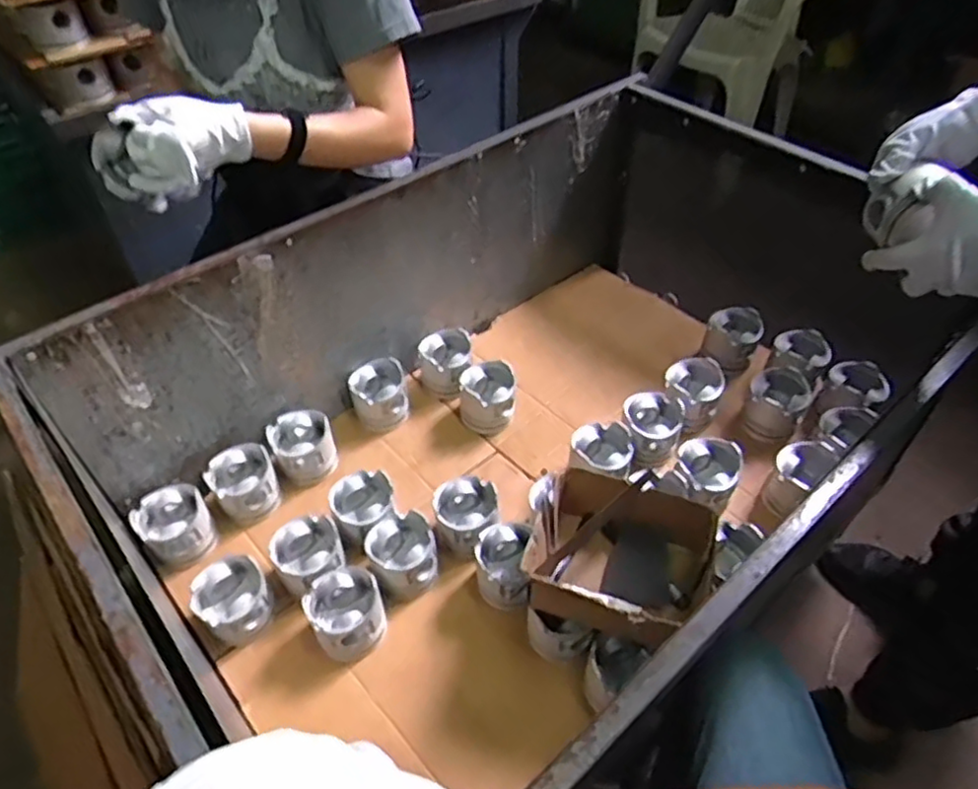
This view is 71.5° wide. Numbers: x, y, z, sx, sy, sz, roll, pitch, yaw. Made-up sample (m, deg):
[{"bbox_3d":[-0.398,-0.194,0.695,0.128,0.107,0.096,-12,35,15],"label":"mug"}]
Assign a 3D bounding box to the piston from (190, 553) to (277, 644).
[{"bbox_3d":[-0.337,0.274,0.905,0.095,0.084,0.087,-1,47,1],"label":"piston"}]

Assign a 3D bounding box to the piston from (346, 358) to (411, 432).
[{"bbox_3d":[-0.185,0.001,1.144,0.094,0.077,0.103,-8,47,-6],"label":"piston"}]

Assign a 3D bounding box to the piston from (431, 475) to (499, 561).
[{"bbox_3d":[-0.032,0.183,0.989,0.095,0.080,0.110,-10,48,-8],"label":"piston"}]

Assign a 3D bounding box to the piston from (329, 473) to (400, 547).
[{"bbox_3d":[-0.179,0.166,0.991,0.092,0.068,0.098,-23,51,-19],"label":"piston"}]

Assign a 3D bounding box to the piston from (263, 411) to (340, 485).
[{"bbox_3d":[-0.290,0.082,1.075,0.094,0.068,0.099,-22,50,-18],"label":"piston"}]

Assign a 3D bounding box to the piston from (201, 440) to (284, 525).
[{"bbox_3d":[-0.368,0.133,1.030,0.092,0.079,0.095,-1,47,1],"label":"piston"}]

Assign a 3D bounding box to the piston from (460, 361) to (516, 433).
[{"bbox_3d":[-0.003,0.003,1.136,0.096,0.091,0.098,-1,47,1],"label":"piston"}]

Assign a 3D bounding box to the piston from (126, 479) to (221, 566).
[{"bbox_3d":[-0.448,0.191,0.981,0.103,0.082,0.090,30,55,26],"label":"piston"}]

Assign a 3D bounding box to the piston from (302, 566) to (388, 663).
[{"bbox_3d":[-0.184,0.284,0.886,0.091,0.072,0.091,-1,47,1],"label":"piston"}]

